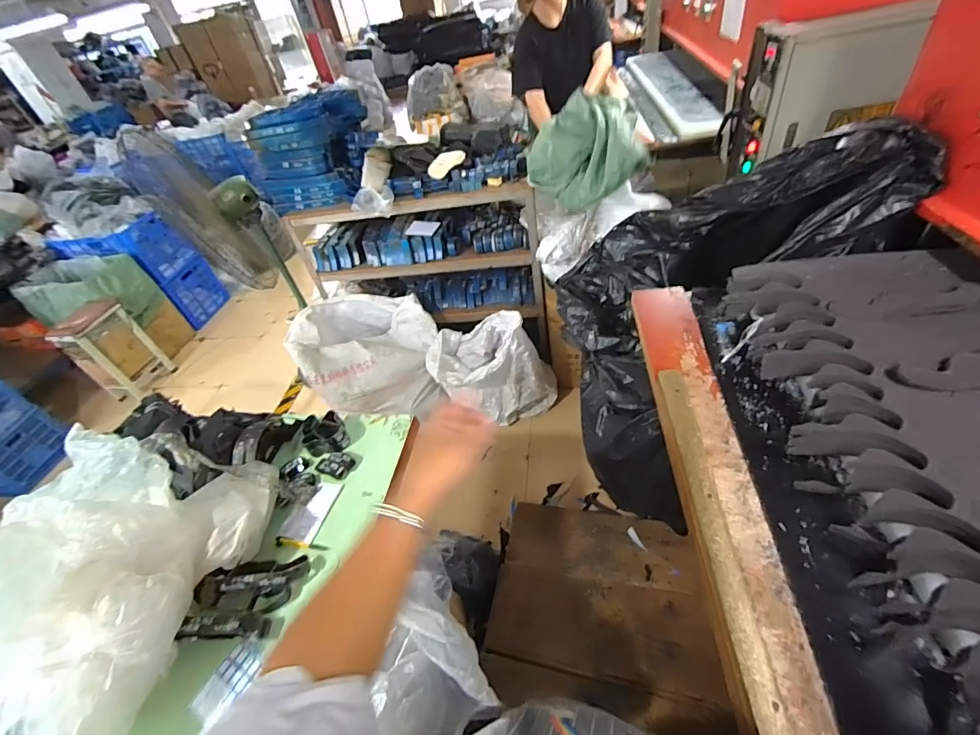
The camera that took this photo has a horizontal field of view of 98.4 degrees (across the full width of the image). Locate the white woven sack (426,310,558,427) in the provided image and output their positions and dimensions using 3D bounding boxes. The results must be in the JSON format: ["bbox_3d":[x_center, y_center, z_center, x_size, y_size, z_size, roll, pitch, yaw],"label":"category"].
[{"bbox_3d":[0.015,-0.019,1.990,0.570,0.586,0.304,2,46,10],"label":"white woven sack"}]

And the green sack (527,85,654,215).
[{"bbox_3d":[0.378,-0.856,1.664,0.421,0.316,0.443,3,46,11],"label":"green sack"}]

